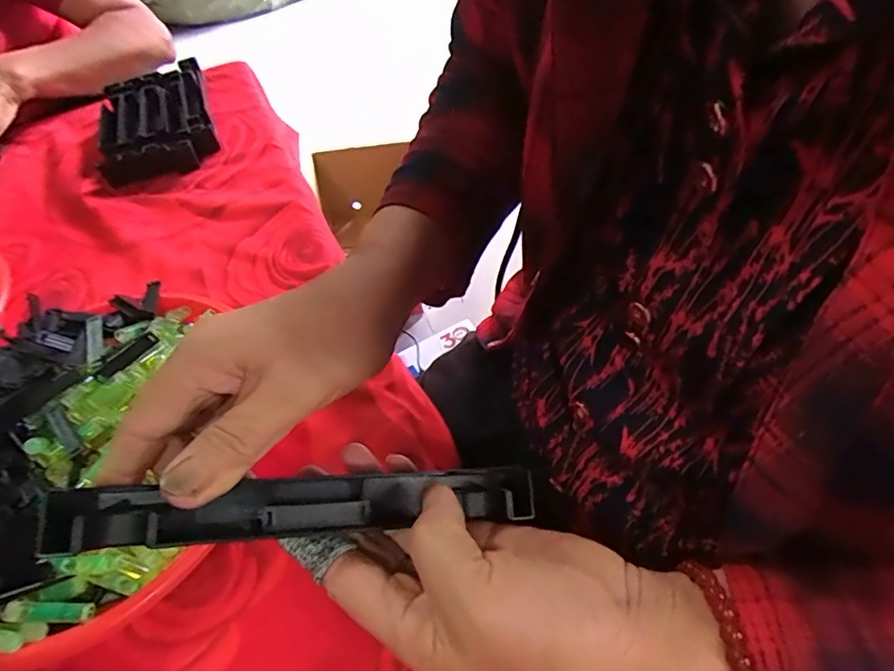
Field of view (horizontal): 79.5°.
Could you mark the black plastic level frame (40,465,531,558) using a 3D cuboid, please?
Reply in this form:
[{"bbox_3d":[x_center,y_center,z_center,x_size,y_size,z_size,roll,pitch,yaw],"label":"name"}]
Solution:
[{"bbox_3d":[-0.056,0.075,0.243,0.206,0.023,0.031,2,49,-20],"label":"black plastic level frame"}]

